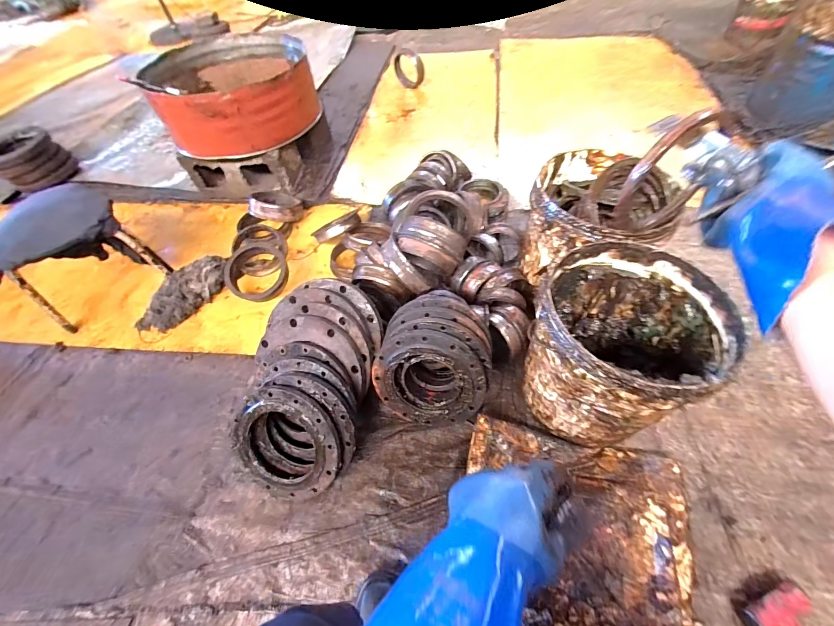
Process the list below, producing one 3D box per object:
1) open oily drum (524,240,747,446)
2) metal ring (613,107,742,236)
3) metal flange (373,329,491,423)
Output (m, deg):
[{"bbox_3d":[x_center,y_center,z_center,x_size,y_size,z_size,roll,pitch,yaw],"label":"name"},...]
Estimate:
[{"bbox_3d":[0.379,0.072,0.698,0.292,0.285,0.303,-2,54,3],"label":"open oily drum"},{"bbox_3d":[0.363,-0.199,0.502,0.158,0.183,0.031,10,33,-32],"label":"metal ring"},{"bbox_3d":[0.026,0.147,0.768,0.243,0.234,0.025,7,27,10],"label":"metal flange"}]

